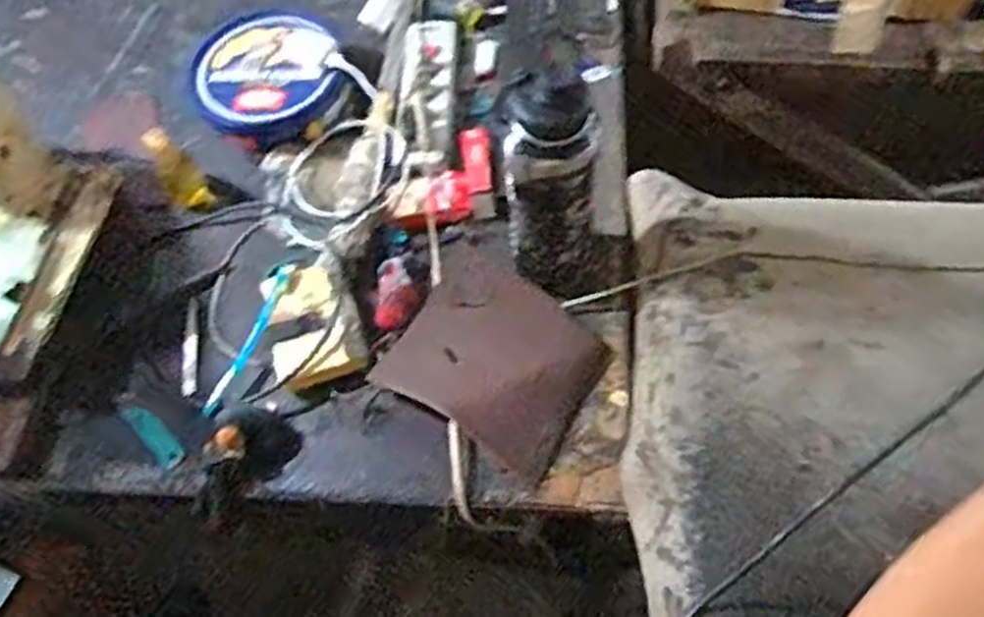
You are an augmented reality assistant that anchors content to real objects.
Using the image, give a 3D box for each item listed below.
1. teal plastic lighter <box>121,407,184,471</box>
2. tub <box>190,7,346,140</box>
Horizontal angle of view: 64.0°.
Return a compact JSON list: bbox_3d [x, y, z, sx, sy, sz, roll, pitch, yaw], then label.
[{"bbox_3d":[-0.355,0.132,0.827,0.025,0.009,0.086,-41,68,-18],"label":"teal plastic lighter"},{"bbox_3d":[-0.280,-0.291,0.987,0.176,0.060,0.187,-1,62,2],"label":"tub"}]

